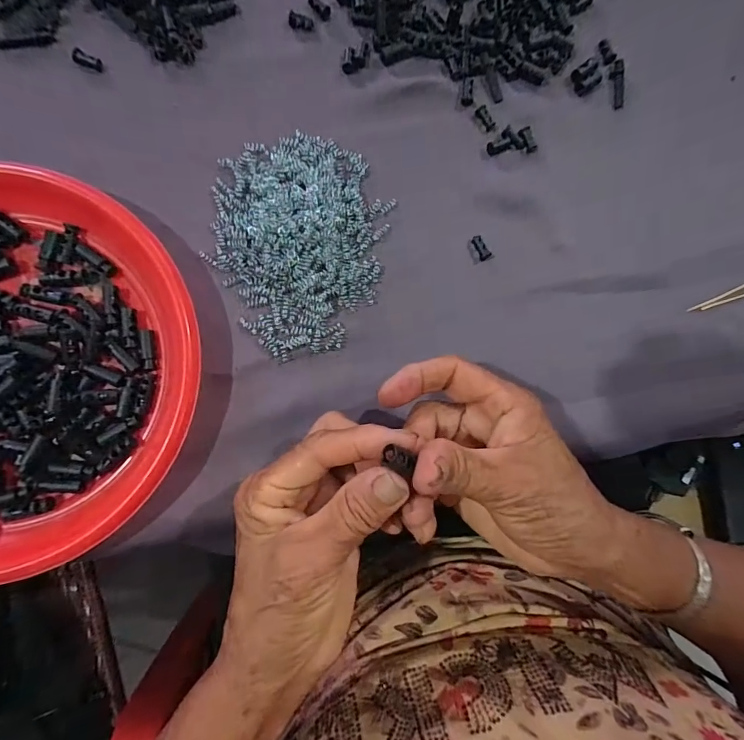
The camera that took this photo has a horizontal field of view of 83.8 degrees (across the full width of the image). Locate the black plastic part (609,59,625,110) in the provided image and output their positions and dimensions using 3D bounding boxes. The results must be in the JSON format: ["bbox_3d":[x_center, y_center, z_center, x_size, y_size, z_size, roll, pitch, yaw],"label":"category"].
[{"bbox_3d":[0.182,-0.212,0.308,0.011,0.009,0.034,-9,87,-6],"label":"black plastic part"}]

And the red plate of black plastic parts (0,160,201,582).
[{"bbox_3d":[-0.215,-0.001,0.238,0.220,0.029,0.218,9,85,-5],"label":"red plate of black plastic parts"}]

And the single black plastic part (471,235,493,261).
[{"bbox_3d":[0.075,-0.084,0.285,0.009,0.006,0.018,-25,89,-7],"label":"single black plastic part"}]

